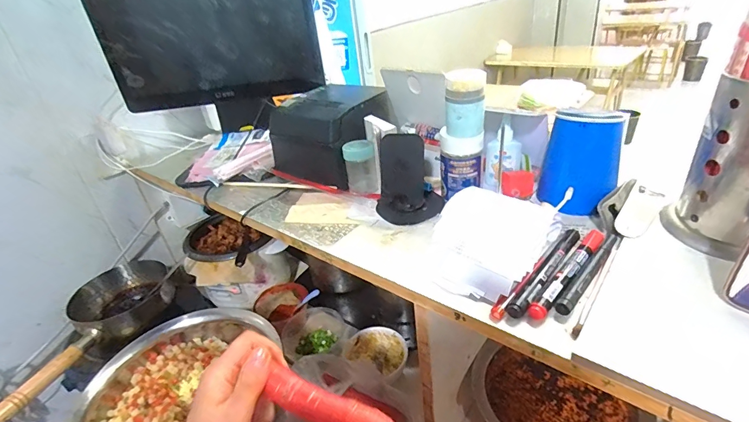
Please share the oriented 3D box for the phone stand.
[{"bbox_3d":[0.043,-0.039,0.513,0.086,0.104,0.059,-6,31,3],"label":"phone stand"}]

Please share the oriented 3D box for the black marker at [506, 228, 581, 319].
[{"bbox_3d":[0.174,0.057,0.394,0.015,0.010,0.146,21,41,39],"label":"black marker"}]

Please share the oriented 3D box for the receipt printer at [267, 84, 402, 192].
[{"bbox_3d":[-0.070,-0.134,0.660,0.164,0.109,0.151,18,39,36],"label":"receipt printer"}]

